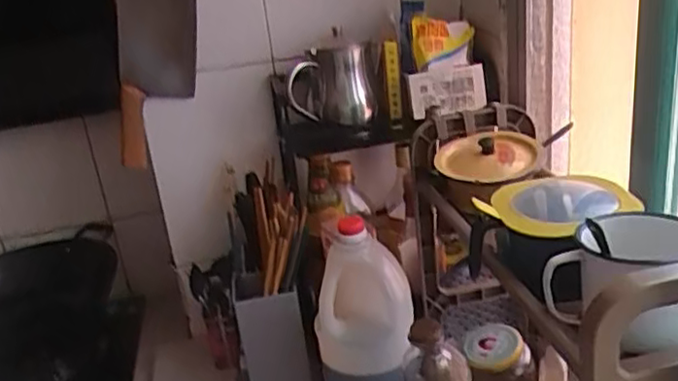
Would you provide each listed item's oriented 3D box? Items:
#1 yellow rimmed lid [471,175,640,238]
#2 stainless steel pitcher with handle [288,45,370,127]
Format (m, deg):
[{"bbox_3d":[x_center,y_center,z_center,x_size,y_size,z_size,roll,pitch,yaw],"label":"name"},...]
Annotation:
[{"bbox_3d":[0.186,0.013,0.581,0.122,0.019,0.101,12,29,39],"label":"yellow rimmed lid"},{"bbox_3d":[-0.014,-0.136,0.906,0.103,0.107,0.066,-7,22,-1],"label":"stainless steel pitcher with handle"}]

